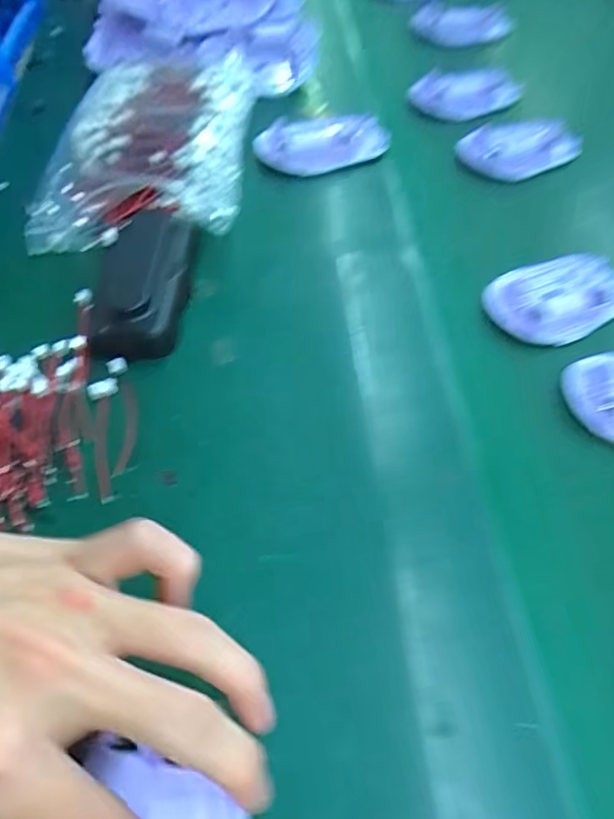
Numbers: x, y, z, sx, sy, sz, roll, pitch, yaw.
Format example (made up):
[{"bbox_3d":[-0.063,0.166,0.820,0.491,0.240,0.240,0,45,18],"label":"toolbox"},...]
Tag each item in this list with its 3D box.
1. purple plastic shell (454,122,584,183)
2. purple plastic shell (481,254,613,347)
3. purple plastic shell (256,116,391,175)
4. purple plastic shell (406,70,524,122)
[{"bbox_3d":[0.169,-0.207,0.421,0.099,0.020,0.050,-8,58,-8],"label":"purple plastic shell"},{"bbox_3d":[0.160,-0.073,0.339,0.093,0.016,0.058,-23,61,-16],"label":"purple plastic shell"},{"bbox_3d":[0.011,-0.209,0.419,0.095,0.019,0.066,-23,61,-16],"label":"purple plastic shell"},{"bbox_3d":[0.138,-0.272,0.464,0.095,0.018,0.049,1,57,-2],"label":"purple plastic shell"}]

